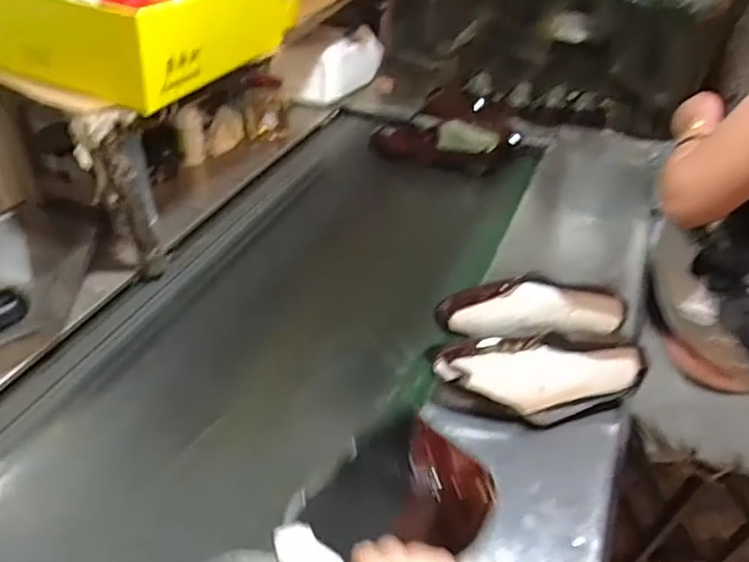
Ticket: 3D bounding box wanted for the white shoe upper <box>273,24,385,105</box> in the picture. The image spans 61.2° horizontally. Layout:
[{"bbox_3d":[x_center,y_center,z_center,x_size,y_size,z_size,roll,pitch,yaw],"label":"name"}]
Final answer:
[{"bbox_3d":[-0.093,-0.502,1.475,0.109,0.141,0.295,27,44,23],"label":"white shoe upper"}]

